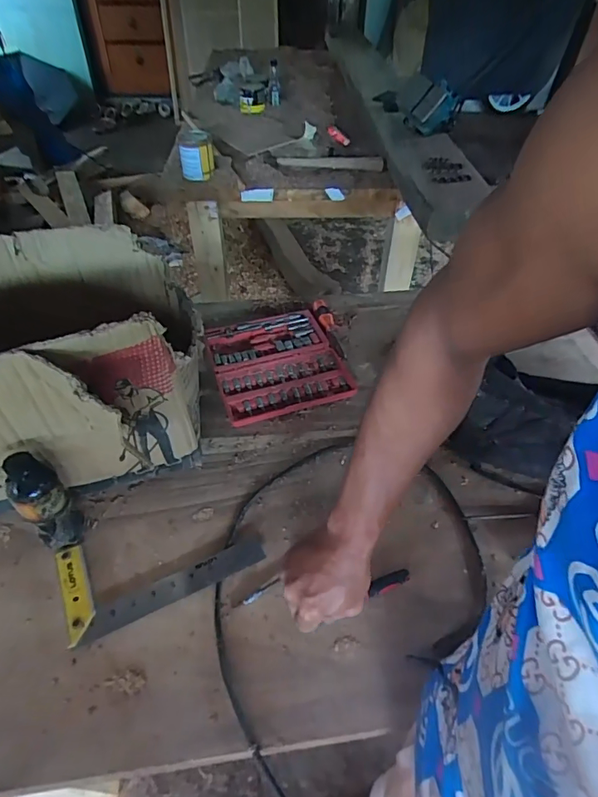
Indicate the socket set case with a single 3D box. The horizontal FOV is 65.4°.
[{"bbox_3d":[-0.045,-0.075,0.888,0.227,0.019,0.259,-14,47,-14],"label":"socket set case"}]

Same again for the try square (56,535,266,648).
[{"bbox_3d":[-0.183,0.212,0.622,0.249,0.008,0.122,-19,48,-18],"label":"try square"}]

